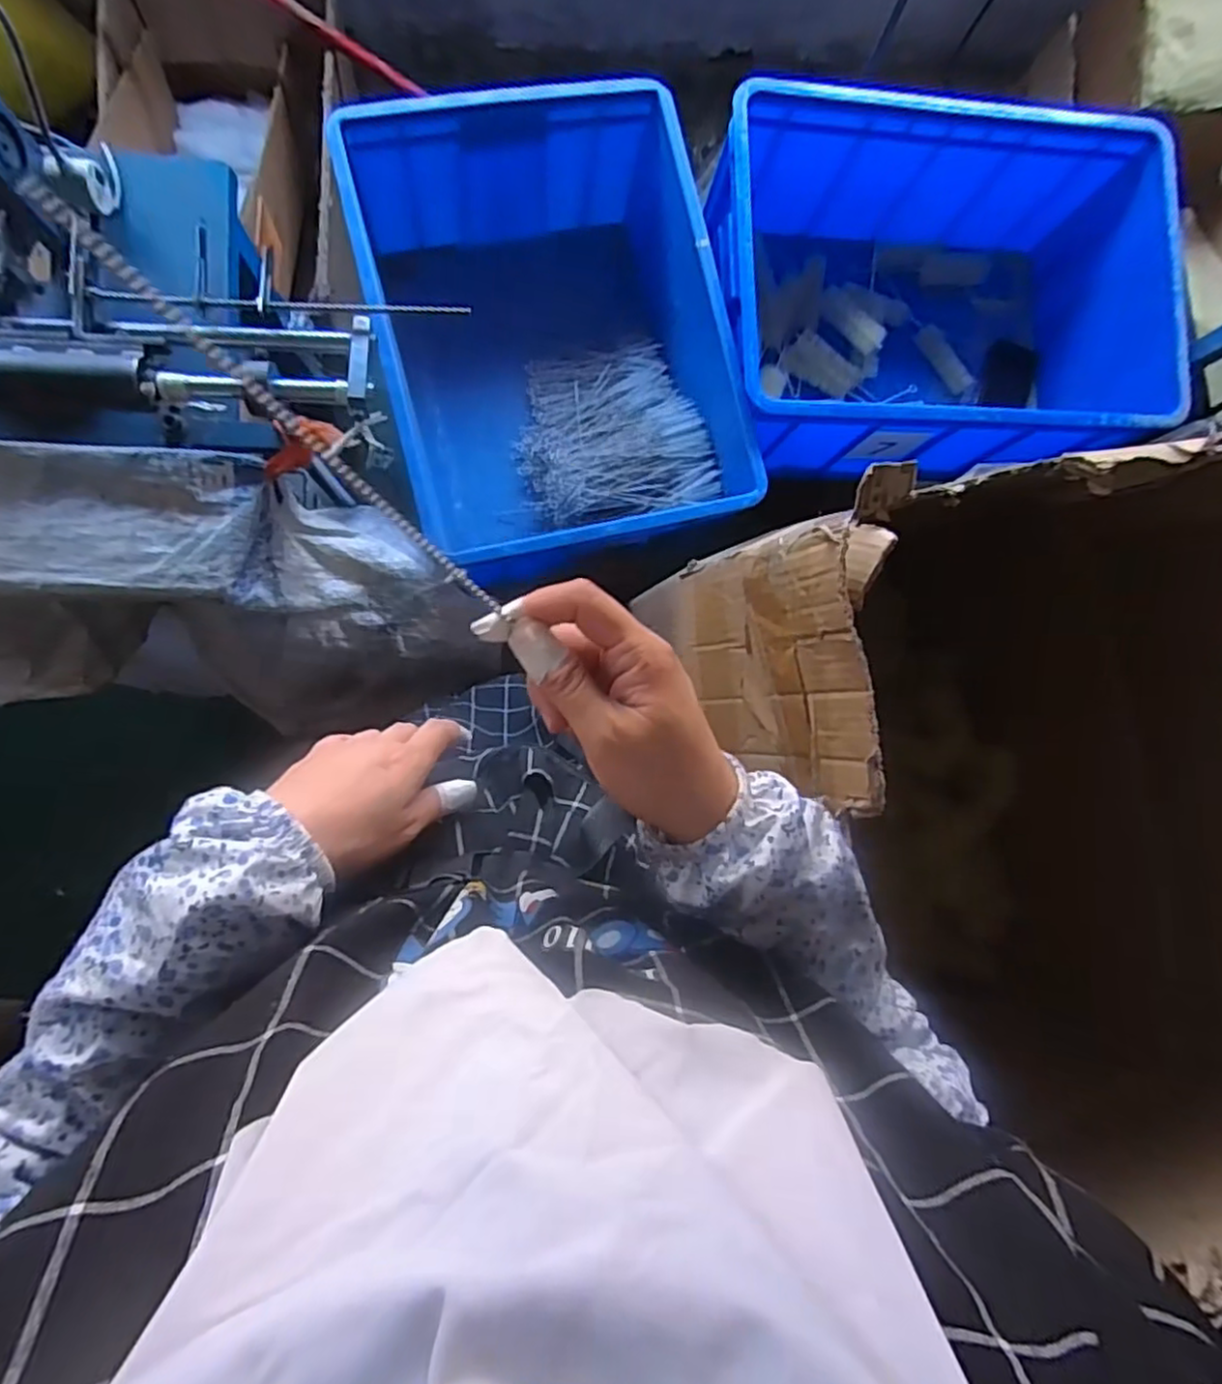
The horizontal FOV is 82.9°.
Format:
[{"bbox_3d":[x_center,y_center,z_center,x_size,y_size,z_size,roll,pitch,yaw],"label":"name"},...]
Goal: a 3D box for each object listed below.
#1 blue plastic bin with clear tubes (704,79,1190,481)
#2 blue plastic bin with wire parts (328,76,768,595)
[{"bbox_3d":[0.412,-0.535,0.948,0.560,0.249,0.423,0,88,-9],"label":"blue plastic bin with clear tubes"},{"bbox_3d":[-0.086,-0.432,0.933,0.402,0.274,0.541,-13,90,-9],"label":"blue plastic bin with wire parts"}]

